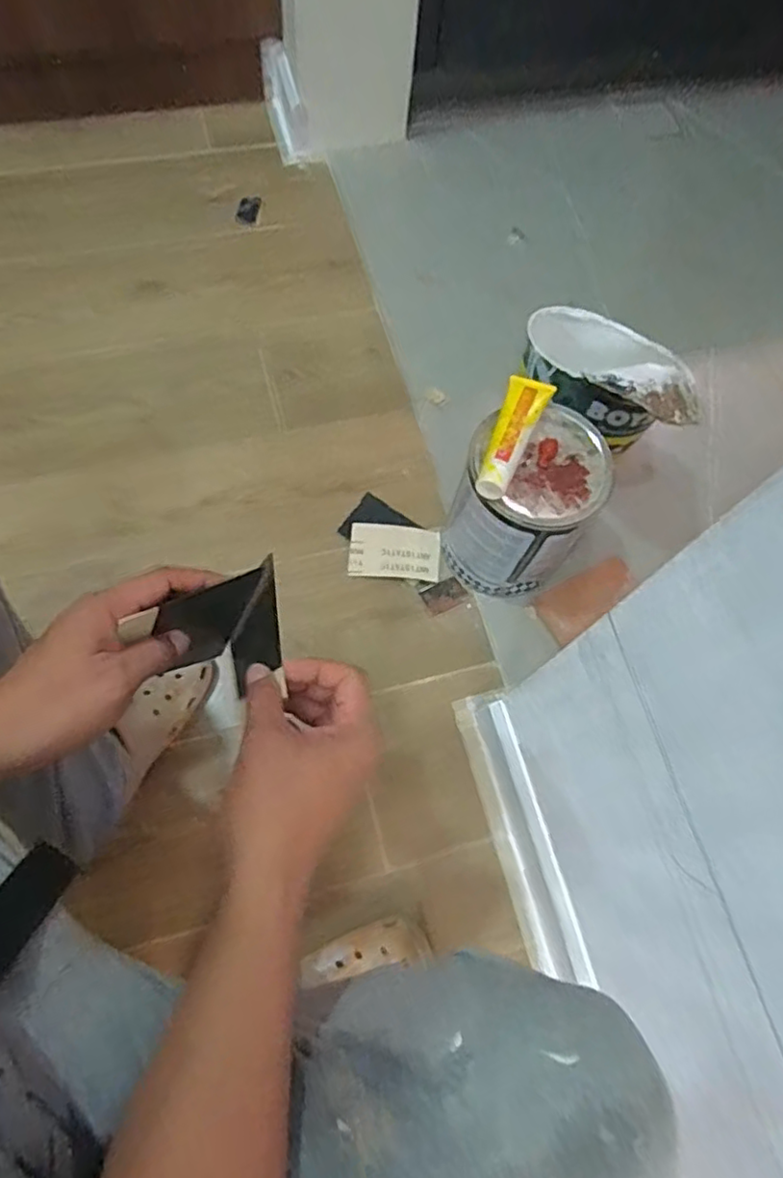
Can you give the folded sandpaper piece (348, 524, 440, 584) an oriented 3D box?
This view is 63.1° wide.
[{"bbox_3d":[0.004,-0.049,0.862,0.120,0.009,0.077,5,68,-3],"label":"folded sandpaper piece"}]

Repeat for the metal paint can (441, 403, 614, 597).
[{"bbox_3d":[0.157,-0.101,0.782,0.151,0.215,0.156,2,68,-4],"label":"metal paint can"}]

